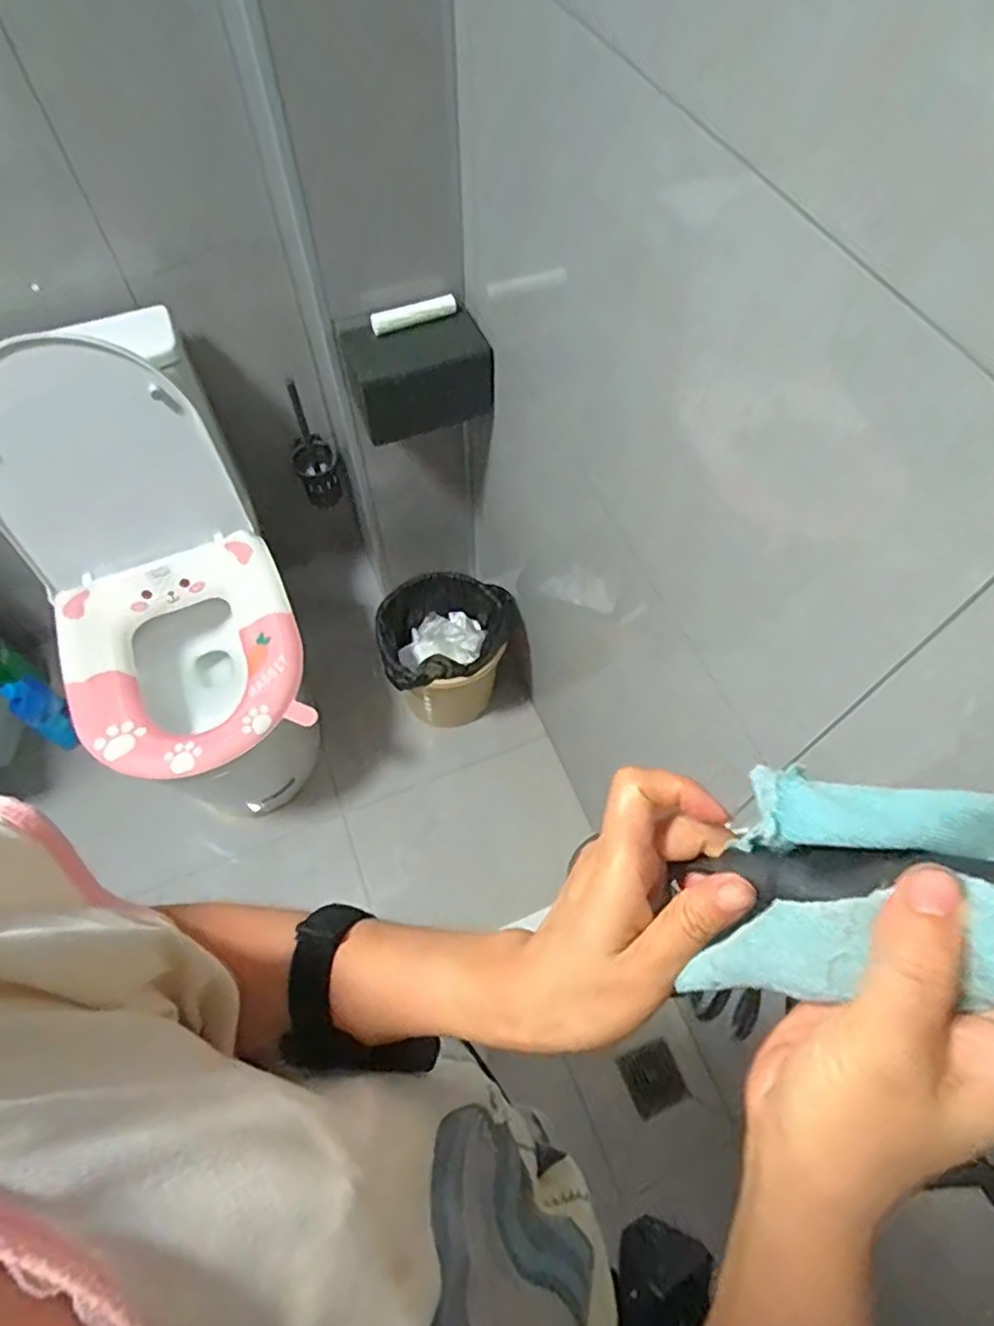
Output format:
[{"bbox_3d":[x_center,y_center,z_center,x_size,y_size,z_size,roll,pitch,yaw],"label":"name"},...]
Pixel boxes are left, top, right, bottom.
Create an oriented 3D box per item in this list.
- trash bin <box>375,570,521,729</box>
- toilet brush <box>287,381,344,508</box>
[{"bbox_3d":[-0.098,-0.025,1.473,0.290,0.304,0.266,0,61,-1],"label":"trash bin"},{"bbox_3d":[-0.388,-0.446,1.396,0.094,0.263,0.084,-20,64,-11],"label":"toilet brush"}]

